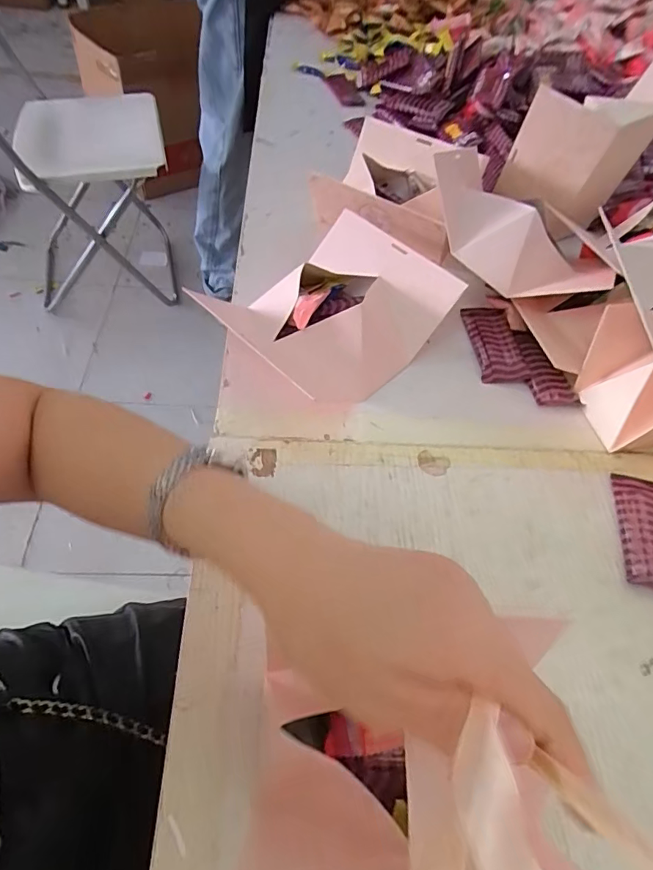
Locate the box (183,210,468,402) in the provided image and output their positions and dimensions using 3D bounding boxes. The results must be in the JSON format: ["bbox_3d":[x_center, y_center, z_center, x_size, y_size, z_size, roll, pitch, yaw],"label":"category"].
[{"bbox_3d":[0.002,-0.112,0.449,0.159,0.057,0.197,39,62,20],"label":"box"}]

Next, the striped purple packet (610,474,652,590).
[{"bbox_3d":[0.251,0.076,0.382,0.040,0.007,0.093,11,56,2],"label":"striped purple packet"}]

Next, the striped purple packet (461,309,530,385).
[{"bbox_3d":[0.167,-0.090,0.483,0.044,0.012,0.092,-3,56,-7],"label":"striped purple packet"}]

